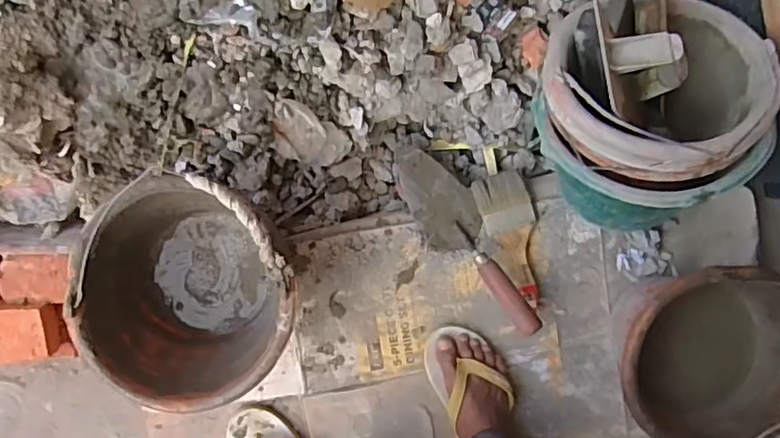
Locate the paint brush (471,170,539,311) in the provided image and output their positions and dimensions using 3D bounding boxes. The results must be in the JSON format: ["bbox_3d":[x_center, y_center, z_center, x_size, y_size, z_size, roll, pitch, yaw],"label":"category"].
[{"bbox_3d":[0.178,0.028,0.856,0.069,0.027,0.189,-20,98,-4],"label":"paint brush"}]

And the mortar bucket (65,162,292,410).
[{"bbox_3d":[-0.227,0.075,0.737,0.227,0.202,0.248,-1,96,-7],"label":"mortar bucket"}]

